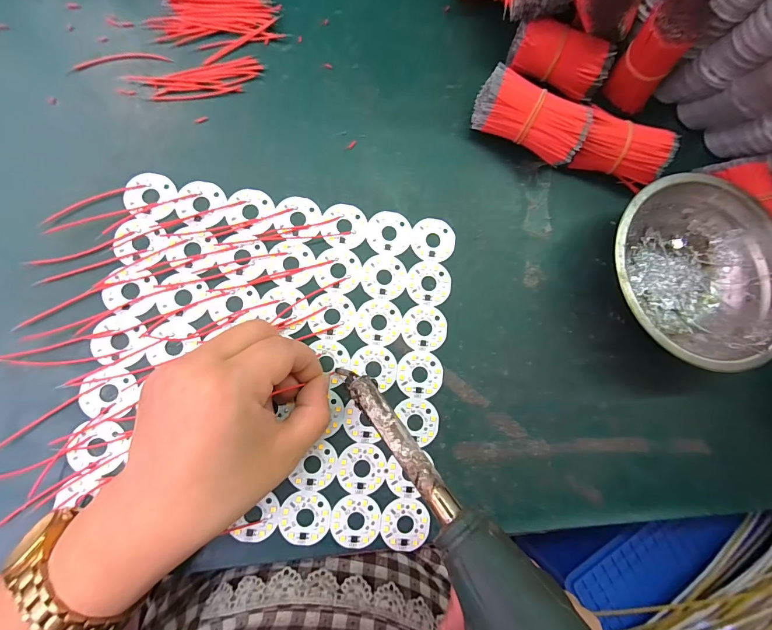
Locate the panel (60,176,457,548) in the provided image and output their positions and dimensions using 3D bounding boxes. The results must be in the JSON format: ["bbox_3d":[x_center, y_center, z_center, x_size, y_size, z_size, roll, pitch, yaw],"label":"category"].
[{"bbox_3d":[-0.068,0.027,0.230,0.212,0.004,0.212,7,83,-7],"label":"panel"}]

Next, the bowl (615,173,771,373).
[{"bbox_3d":[0.205,-0.027,0.251,0.124,0.046,0.121,1,83,-7],"label":"bowl"}]

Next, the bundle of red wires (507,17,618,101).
[{"bbox_3d":[0.125,-0.185,0.262,0.070,0.024,0.029,20,81,-5],"label":"bundle of red wires"}]

